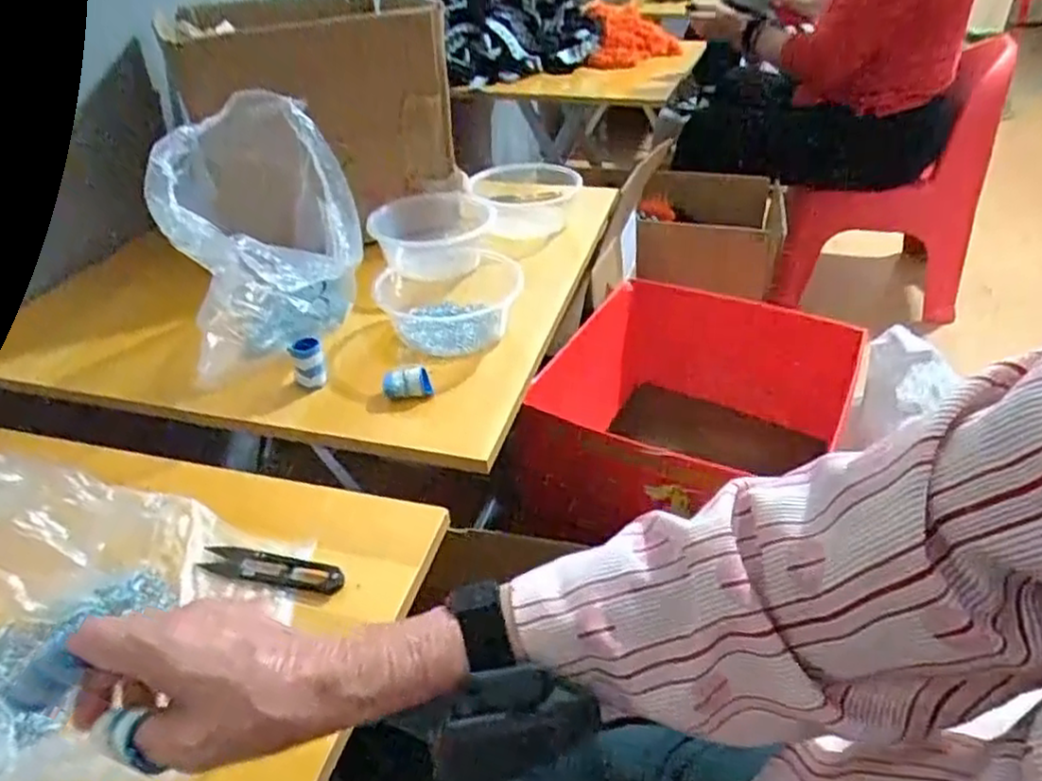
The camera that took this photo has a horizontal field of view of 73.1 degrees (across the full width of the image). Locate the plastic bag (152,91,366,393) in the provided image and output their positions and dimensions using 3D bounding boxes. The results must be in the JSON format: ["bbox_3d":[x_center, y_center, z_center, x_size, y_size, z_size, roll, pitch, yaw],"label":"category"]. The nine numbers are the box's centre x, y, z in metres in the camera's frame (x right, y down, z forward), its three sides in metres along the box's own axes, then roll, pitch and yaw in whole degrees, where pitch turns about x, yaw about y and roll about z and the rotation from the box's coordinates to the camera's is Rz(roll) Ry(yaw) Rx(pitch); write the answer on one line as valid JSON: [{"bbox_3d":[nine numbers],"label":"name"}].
[{"bbox_3d":[-0.237,-0.144,0.656,0.159,0.213,0.203,-12,36,-15],"label":"plastic bag"}]

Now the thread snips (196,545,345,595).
[{"bbox_3d":[-0.166,0.118,0.471,0.103,0.008,0.025,7,37,10],"label":"thread snips"}]

